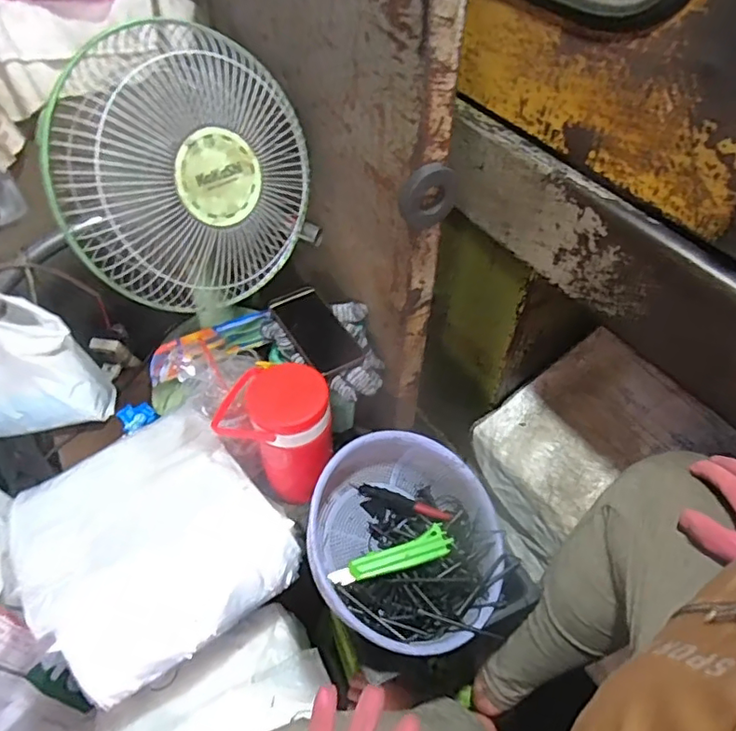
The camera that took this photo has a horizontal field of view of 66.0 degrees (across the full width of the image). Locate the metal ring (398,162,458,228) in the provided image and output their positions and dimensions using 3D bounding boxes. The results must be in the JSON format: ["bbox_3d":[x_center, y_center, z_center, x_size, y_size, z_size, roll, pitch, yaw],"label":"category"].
[{"bbox_3d":[0.065,-0.184,0.609,0.060,0.064,0.022,-22,51,-19],"label":"metal ring"}]

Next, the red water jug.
[{"bbox_3d":[-0.127,0.100,0.813,0.154,0.207,0.111,16,50,15],"label":"red water jug"}]

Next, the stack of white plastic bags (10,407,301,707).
[{"bbox_3d":[-0.300,0.225,0.775,0.311,0.090,0.325,-30,54,-24],"label":"stack of white plastic bags"}]

